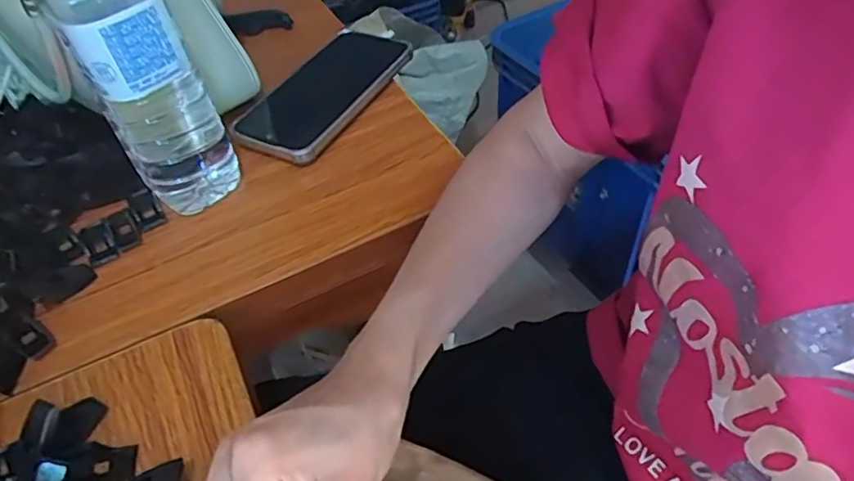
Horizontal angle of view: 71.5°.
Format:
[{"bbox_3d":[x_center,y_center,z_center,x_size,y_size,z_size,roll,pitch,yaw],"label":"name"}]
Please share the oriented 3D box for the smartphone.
[{"bbox_3d":[-0.085,-0.129,0.506,0.080,0.013,0.163,23,58,24],"label":"smartphone"}]

